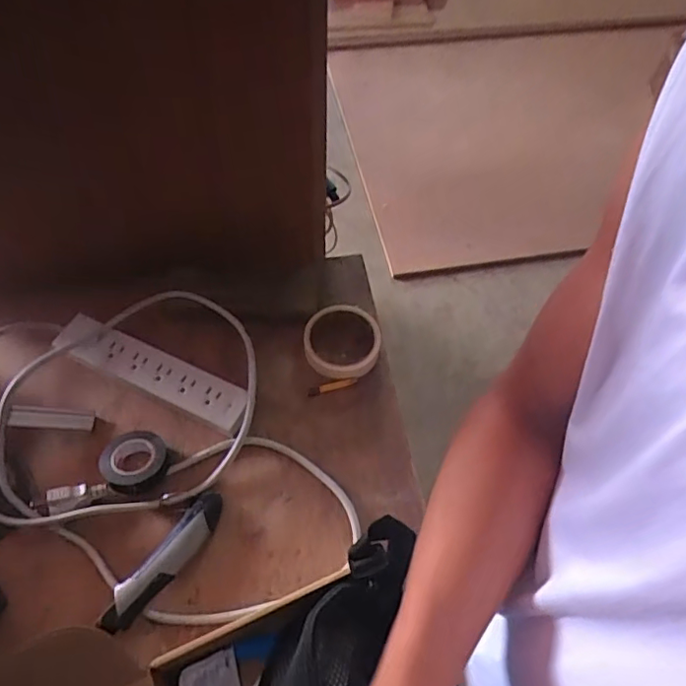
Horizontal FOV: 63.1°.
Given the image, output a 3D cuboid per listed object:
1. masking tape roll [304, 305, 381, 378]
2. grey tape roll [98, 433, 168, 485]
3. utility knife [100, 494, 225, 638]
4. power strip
[{"bbox_3d":[-0.001,-0.003,0.646,0.087,0.028,0.089,1,59,-2],"label":"masking tape roll"},{"bbox_3d":[-0.210,0.113,0.559,0.066,0.017,0.057,5,58,0],"label":"grey tape roll"},{"bbox_3d":[-0.164,0.200,0.518,0.033,0.019,0.139,35,63,17],"label":"utility knife"},{"bbox_3d":[-0.205,0.033,0.611,0.225,0.030,0.046,23,60,11],"label":"power strip"}]

